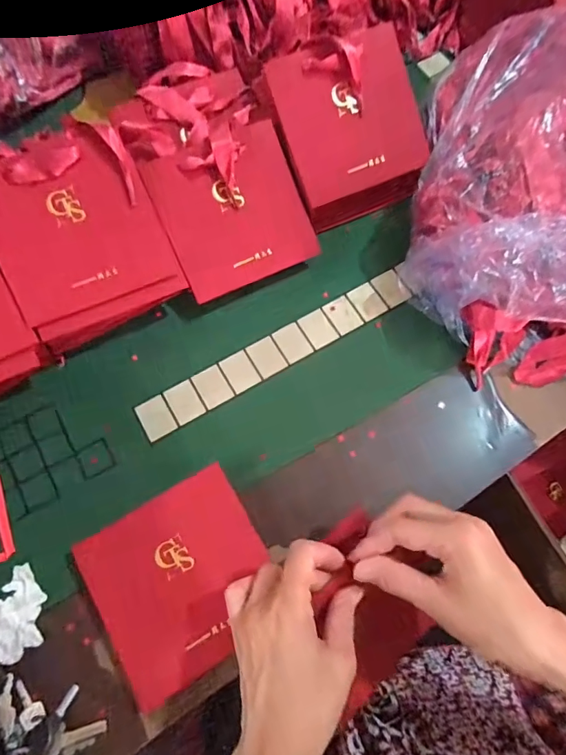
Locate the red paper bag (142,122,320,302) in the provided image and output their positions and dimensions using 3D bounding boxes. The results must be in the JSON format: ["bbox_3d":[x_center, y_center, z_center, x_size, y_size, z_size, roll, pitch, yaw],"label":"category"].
[{"bbox_3d":[-0.048,-0.164,0.453,0.141,0.008,0.138,-26,105,-14],"label":"red paper bag"}]

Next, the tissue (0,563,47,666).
[{"bbox_3d":[-0.220,0.192,0.373,0.039,0.028,0.068,-2,70,-2],"label":"tissue"}]

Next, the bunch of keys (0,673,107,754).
[{"bbox_3d":[-0.183,0.278,0.357,0.101,0.020,0.057,42,75,13],"label":"bunch of keys"}]

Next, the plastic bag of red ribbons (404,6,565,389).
[{"bbox_3d":[0.276,-0.172,0.438,0.275,0.149,0.331,6,70,2],"label":"plastic bag of red ribbons"}]

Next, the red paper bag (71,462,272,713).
[{"bbox_3d":[-0.083,0.170,0.384,0.139,0.025,0.139,-29,73,-11],"label":"red paper bag"}]

